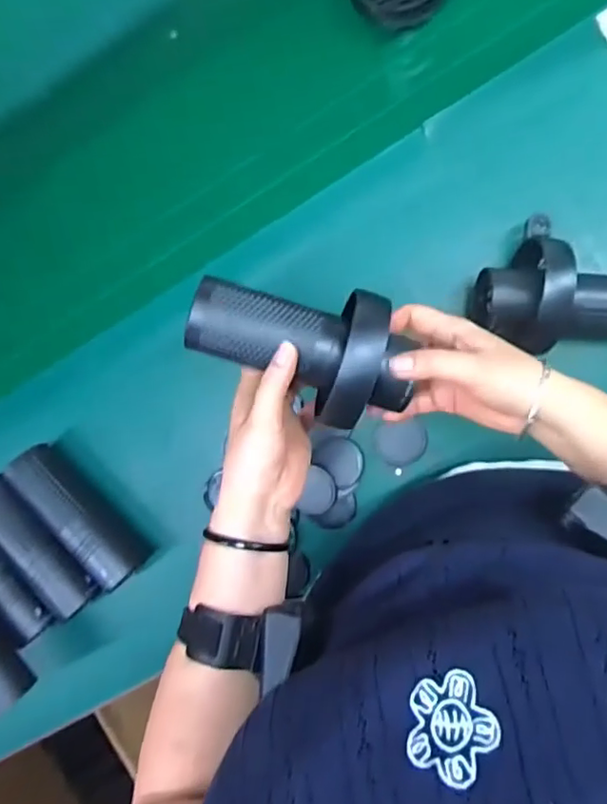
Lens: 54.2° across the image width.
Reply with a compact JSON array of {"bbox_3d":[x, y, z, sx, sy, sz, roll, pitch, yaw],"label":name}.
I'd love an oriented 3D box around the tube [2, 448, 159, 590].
[{"bbox_3d":[-0.224,0.112,0.595,0.046,0.045,0.158,-44,88,8],"label":"tube"}]

